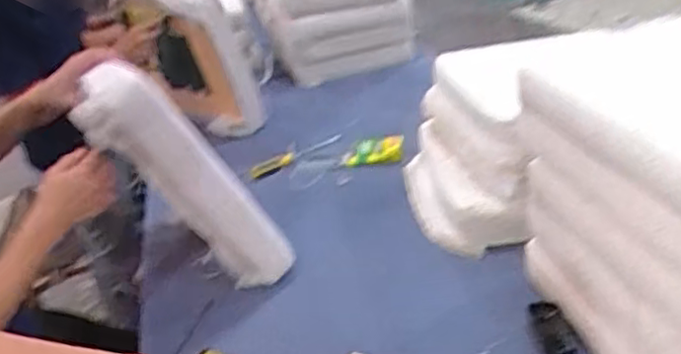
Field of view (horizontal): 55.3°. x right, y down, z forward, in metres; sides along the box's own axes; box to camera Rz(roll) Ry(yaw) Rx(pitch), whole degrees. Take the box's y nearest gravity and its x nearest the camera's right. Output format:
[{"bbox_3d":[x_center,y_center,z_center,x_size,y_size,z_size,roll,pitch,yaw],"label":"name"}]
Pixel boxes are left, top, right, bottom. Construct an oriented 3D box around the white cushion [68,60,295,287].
[{"bbox_3d":[-0.243,0.028,1.132,0.135,0.471,0.104,-42,36,-9],"label":"white cushion"}]

